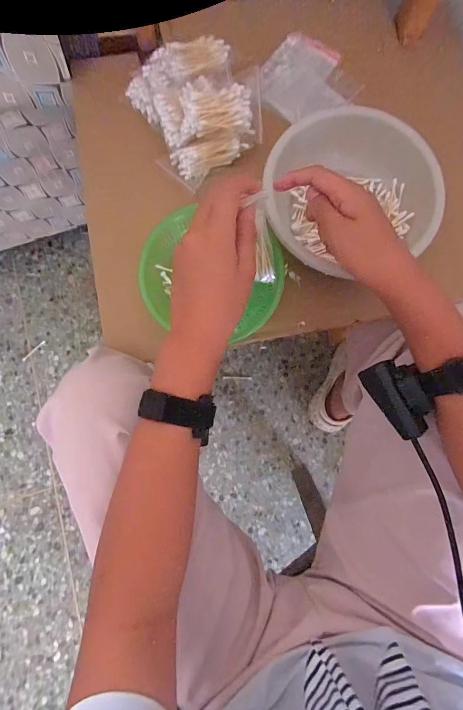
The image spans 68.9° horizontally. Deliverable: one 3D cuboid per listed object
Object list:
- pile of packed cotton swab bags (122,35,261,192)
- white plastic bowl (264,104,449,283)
[{"bbox_3d":[-0.042,-0.311,0.421,0.142,0.063,0.158,-35,82,-7],"label":"pile of packed cotton swab bags"},{"bbox_3d":[0.130,-0.186,0.396,0.189,0.068,0.182,0,79,-1],"label":"white plastic bowl"}]

